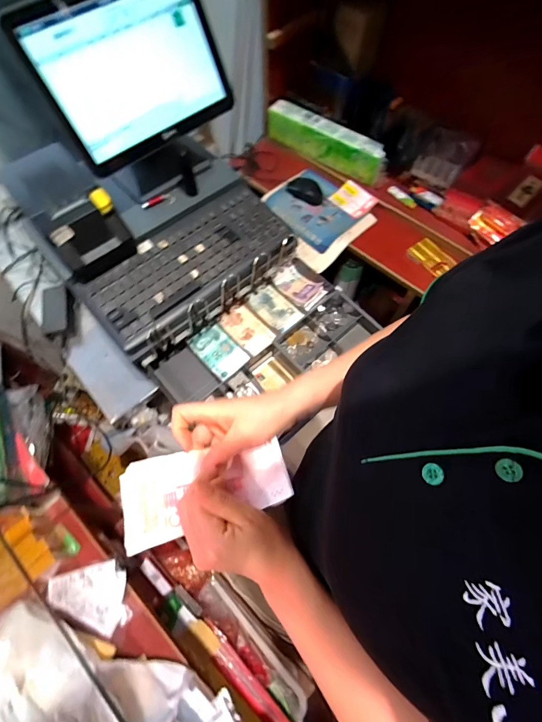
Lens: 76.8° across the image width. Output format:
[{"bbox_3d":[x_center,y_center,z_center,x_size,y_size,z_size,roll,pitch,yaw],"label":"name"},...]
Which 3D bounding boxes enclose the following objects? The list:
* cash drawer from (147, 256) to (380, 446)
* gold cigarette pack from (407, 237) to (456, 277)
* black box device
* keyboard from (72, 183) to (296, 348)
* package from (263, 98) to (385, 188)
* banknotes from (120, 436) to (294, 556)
[{"bbox_3d":[-0.017,-0.037,0.647,0.371,0.067,0.226,-41,72,-17],"label":"cash drawer"},{"bbox_3d":[0.357,-0.233,0.763,0.057,0.022,0.091,-26,68,-12],"label":"gold cigarette pack"},{"bbox_3d":[-0.307,-0.209,0.587,0.079,0.096,0.130,33,69,14],"label":"black box device"},{"bbox_3d":[-0.150,-0.190,0.641,0.389,0.037,0.175,-40,71,-17],"label":"keyboard"},{"bbox_3d":[0.136,-0.551,0.869,0.330,0.092,0.053,35,70,15],"label":"package"},{"bbox_3d":[-0.064,0.129,0.339,0.162,0.028,0.081,-6,65,-8],"label":"banknotes"}]

